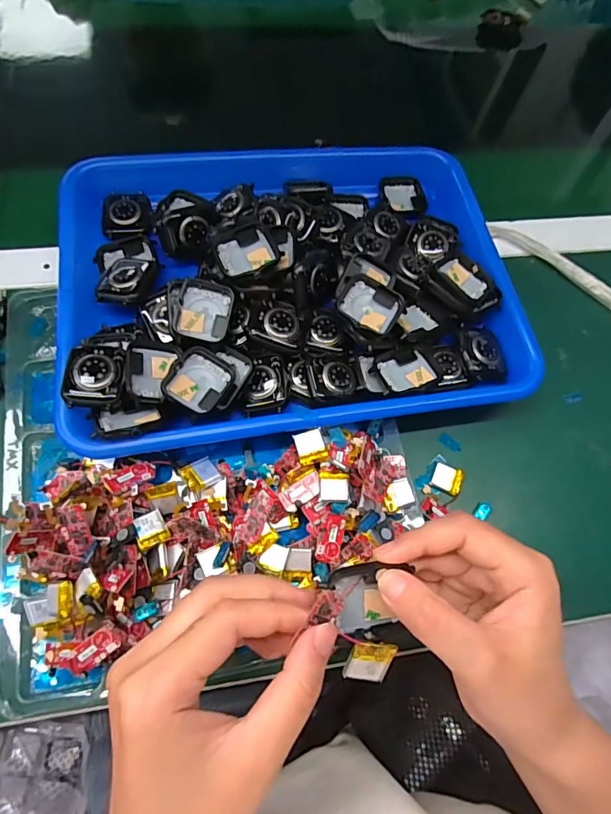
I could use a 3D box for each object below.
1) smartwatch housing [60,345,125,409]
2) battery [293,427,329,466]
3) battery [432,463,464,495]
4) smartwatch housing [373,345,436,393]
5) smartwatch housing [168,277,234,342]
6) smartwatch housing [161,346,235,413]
[{"bbox_3d":[-0.131,-0.020,0.286,0.035,0.007,0.041,0,73,-11],"label":"smartwatch housing"},{"bbox_3d":[0.004,0.026,0.295,0.018,0.007,0.021,-13,70,-5],"label":"battery"},{"bbox_3d":[0.100,0.049,0.321,0.020,0.004,0.018,24,71,8],"label":"battery"},{"bbox_3d":[0.070,-0.027,0.321,0.038,0.011,0.034,-16,71,-6],"label":"smartwatch housing"},{"bbox_3d":[-0.071,-0.065,0.312,0.042,0.011,0.042,3,83,-10],"label":"smartwatch housing"},{"bbox_3d":[-0.068,-0.018,0.298,0.035,0.010,0.040,29,67,0],"label":"smartwatch housing"}]

